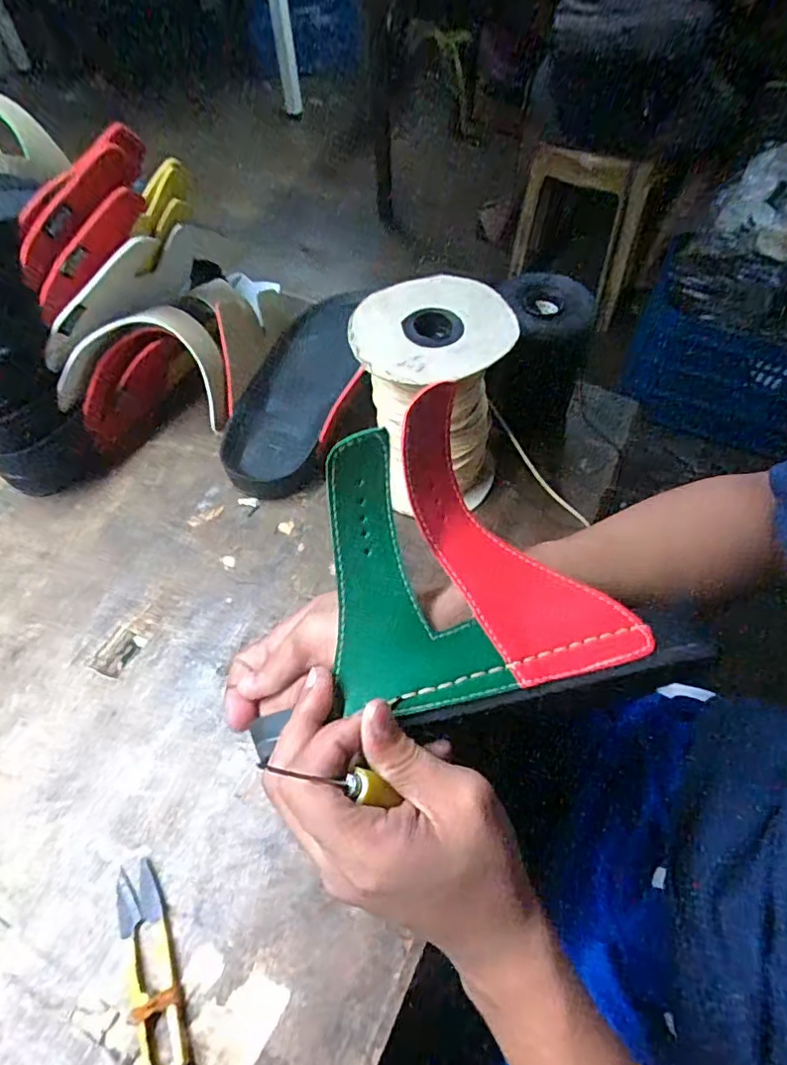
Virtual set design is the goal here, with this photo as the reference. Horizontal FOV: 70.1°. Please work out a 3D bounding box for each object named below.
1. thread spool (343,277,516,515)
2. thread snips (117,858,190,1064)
[{"bbox_3d":[0.027,-0.090,0.401,0.098,0.141,0.093,-1,56,1],"label":"thread spool"},{"bbox_3d":[-0.124,0.224,0.288,0.023,0.008,0.101,-21,59,-12],"label":"thread snips"}]

